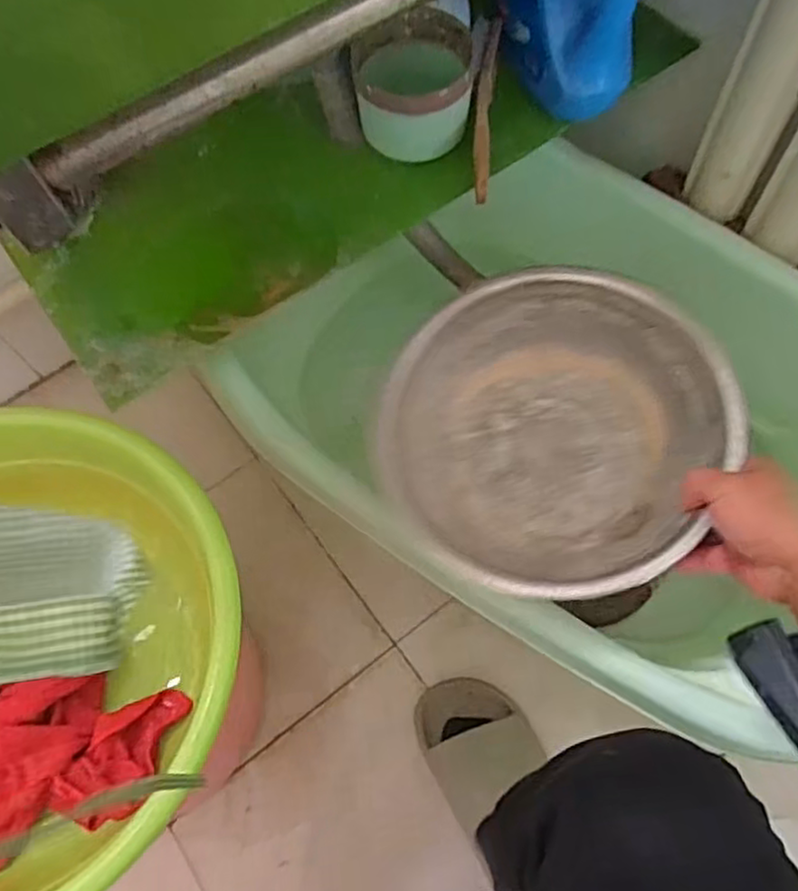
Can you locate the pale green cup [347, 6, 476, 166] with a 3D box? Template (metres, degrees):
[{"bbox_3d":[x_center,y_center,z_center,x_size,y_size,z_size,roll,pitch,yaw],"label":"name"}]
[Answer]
[{"bbox_3d":[0.012,-0.316,0.614,0.099,0.078,0.101,-1,65,2],"label":"pale green cup"}]

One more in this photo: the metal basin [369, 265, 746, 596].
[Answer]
[{"bbox_3d":[0.117,-0.008,0.542,0.244,0.098,0.240,-1,65,2],"label":"metal basin"}]

